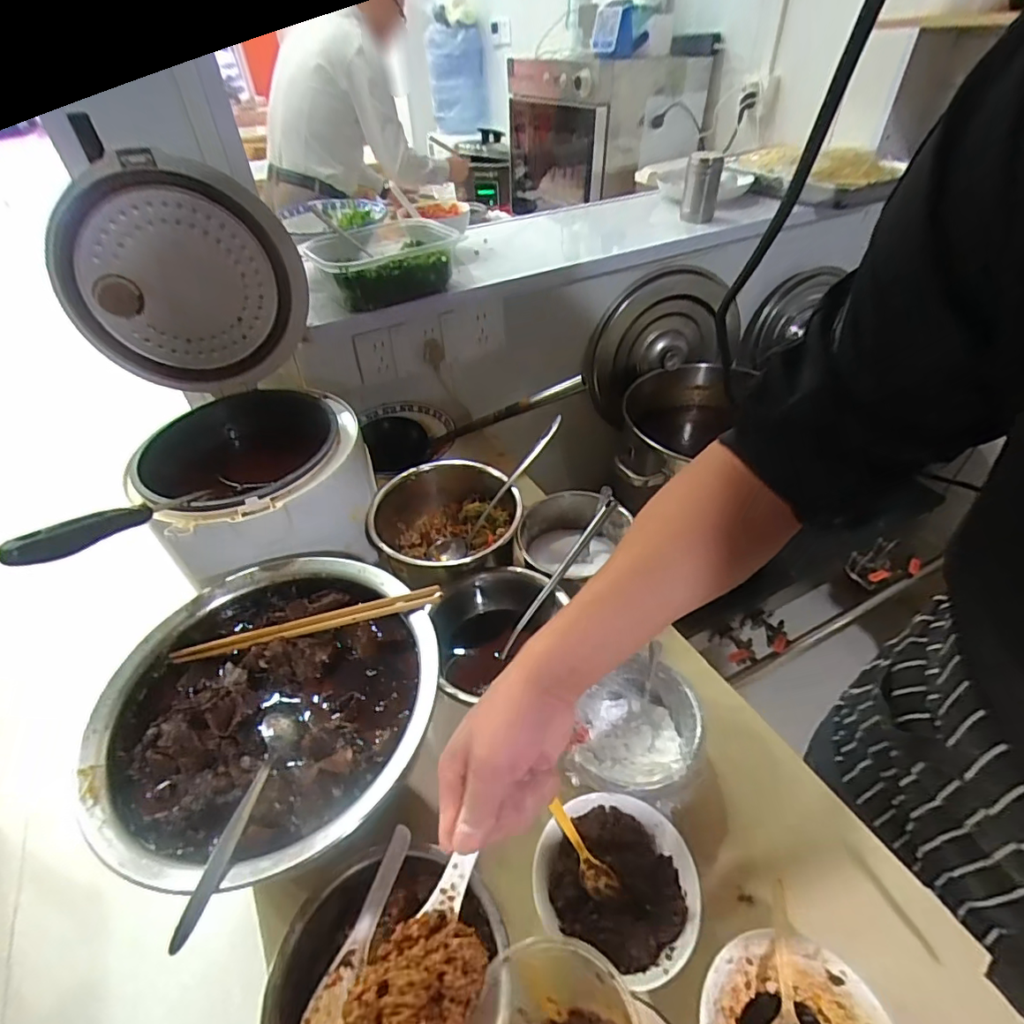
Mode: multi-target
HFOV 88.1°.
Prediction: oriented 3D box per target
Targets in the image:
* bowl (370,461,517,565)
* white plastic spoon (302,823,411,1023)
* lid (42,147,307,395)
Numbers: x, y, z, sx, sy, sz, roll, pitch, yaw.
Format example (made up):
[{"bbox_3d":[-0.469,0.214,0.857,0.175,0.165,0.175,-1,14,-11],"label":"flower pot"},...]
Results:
[{"bbox_3d":[-0.085,0.025,0.701,0.173,0.098,0.185,-1,43,1],"label":"bowl"},{"bbox_3d":[-0.111,0.320,0.391,0.035,0.031,0.155,15,65,18],"label":"white plastic spoon"},{"bbox_3d":[-0.370,-0.258,0.608,0.240,0.245,0.068,-19,45,-17],"label":"lid"}]

